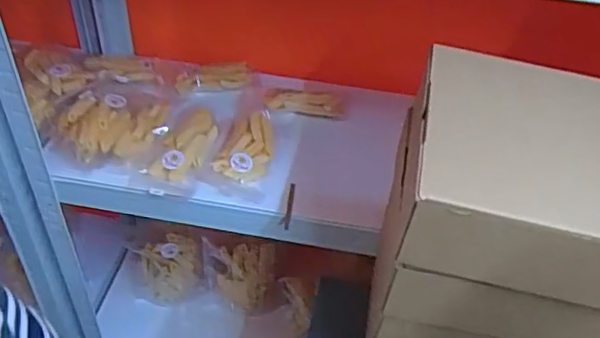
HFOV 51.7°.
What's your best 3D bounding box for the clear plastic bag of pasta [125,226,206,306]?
[{"bbox_3d":[-0.239,0.182,1.132,0.127,0.165,0.039,-8,45,-11],"label":"clear plastic bag of pasta"}]

